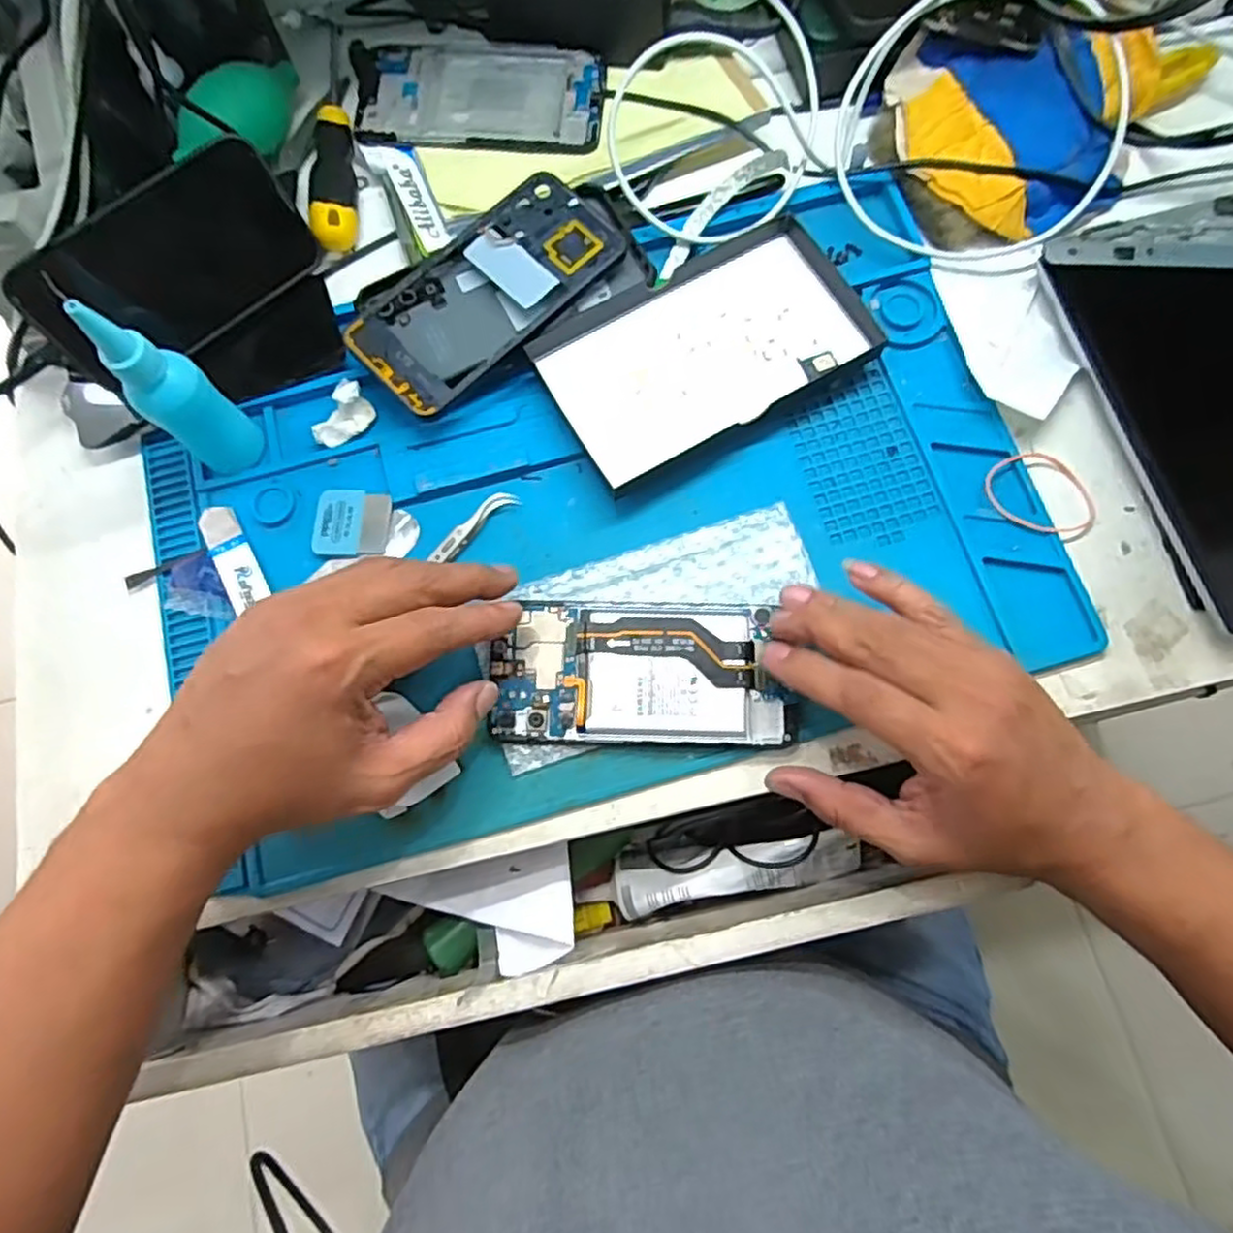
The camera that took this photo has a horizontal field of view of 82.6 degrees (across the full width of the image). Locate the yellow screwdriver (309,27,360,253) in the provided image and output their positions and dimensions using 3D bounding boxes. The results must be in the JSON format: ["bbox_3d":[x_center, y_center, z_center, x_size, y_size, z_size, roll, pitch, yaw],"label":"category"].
[{"bbox_3d":[-0.185,-0.317,0.456,0.025,0.024,0.188,-9,71,0],"label":"yellow screwdriver"}]

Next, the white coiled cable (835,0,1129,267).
[{"bbox_3d":[0.211,-0.288,0.410,0.159,0.029,0.156,2,98,12],"label":"white coiled cable"}]

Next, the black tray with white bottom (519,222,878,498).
[{"bbox_3d":[0.051,-0.154,0.402,0.180,0.021,0.104,-30,80,-4],"label":"black tray with white bottom"}]

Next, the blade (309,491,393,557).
[{"bbox_3d":[-0.149,-0.053,0.395,0.043,0.004,0.038,2,79,2],"label":"blade"}]

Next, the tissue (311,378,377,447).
[{"bbox_3d":[-0.156,-0.115,0.404,0.021,0.015,0.039,32,82,7],"label":"tissue"}]

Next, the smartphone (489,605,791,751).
[{"bbox_3d":[0.013,0.029,0.359,0.151,0.006,0.070,3,80,2],"label":"smartphone"}]

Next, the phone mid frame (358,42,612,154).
[{"bbox_3d":[-0.086,-0.334,0.450,0.155,0.007,0.077,8,80,3],"label":"phone mid frame"}]

